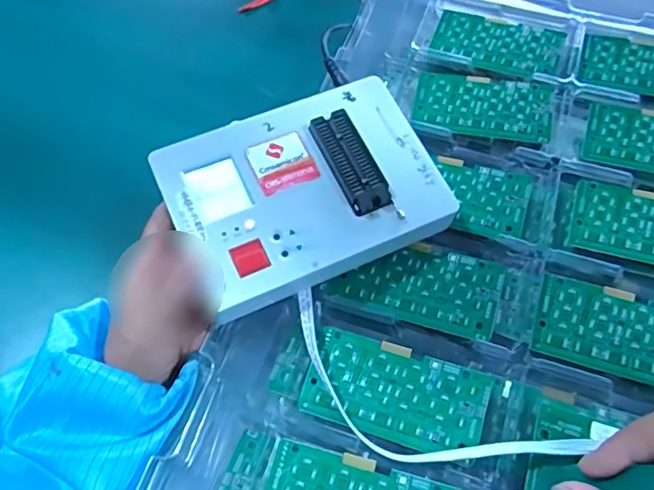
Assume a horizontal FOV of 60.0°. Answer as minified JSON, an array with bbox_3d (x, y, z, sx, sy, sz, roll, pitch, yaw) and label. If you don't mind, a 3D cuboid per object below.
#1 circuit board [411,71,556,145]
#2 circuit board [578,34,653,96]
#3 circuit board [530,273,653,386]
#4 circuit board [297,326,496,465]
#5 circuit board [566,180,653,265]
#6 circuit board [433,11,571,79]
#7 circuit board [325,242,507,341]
[{"bbox_3d":[0.108,-0.096,0.392,0.092,0.004,0.046,10,69,10],"label":"circuit board"},{"bbox_3d":[0.231,-0.127,0.403,0.093,0.005,0.047,10,62,8],"label":"circuit board"},{"bbox_3d":[0.165,0.048,0.313,0.093,0.007,0.047,16,63,11],"label":"circuit board"},{"bbox_3d":[0.036,0.078,0.298,0.093,0.008,0.047,16,63,10],"label":"circuit board"},{"bbox_3d":[0.200,-0.012,0.345,0.093,0.004,0.048,13,63,9],"label":"circuit board"},{"bbox_3d":[0.125,-0.149,0.420,0.091,0.007,0.047,20,64,12],"label":"circuit board"},{"bbox_3d":[0.052,0.021,0.330,0.094,0.004,0.047,16,70,13],"label":"circuit board"}]

